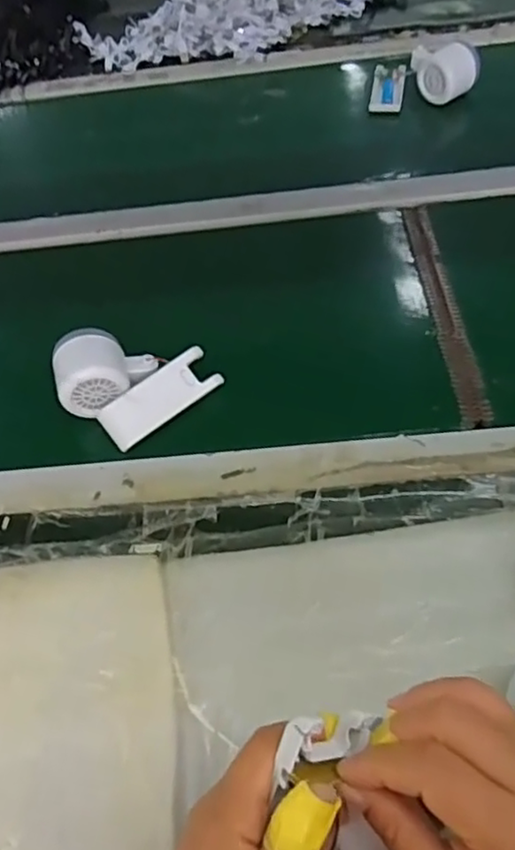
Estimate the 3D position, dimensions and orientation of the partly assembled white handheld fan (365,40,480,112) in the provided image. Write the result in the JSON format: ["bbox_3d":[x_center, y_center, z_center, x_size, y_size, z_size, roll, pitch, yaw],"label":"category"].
[{"bbox_3d":[0.211,-0.440,0.815,0.129,0.065,0.091,4,54,10],"label":"partly assembled white handheld fan"}]

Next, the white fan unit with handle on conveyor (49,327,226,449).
[{"bbox_3d":[-0.106,-0.042,0.539,0.114,0.050,0.093,-34,57,-20],"label":"white fan unit with handle on conveyor"}]

